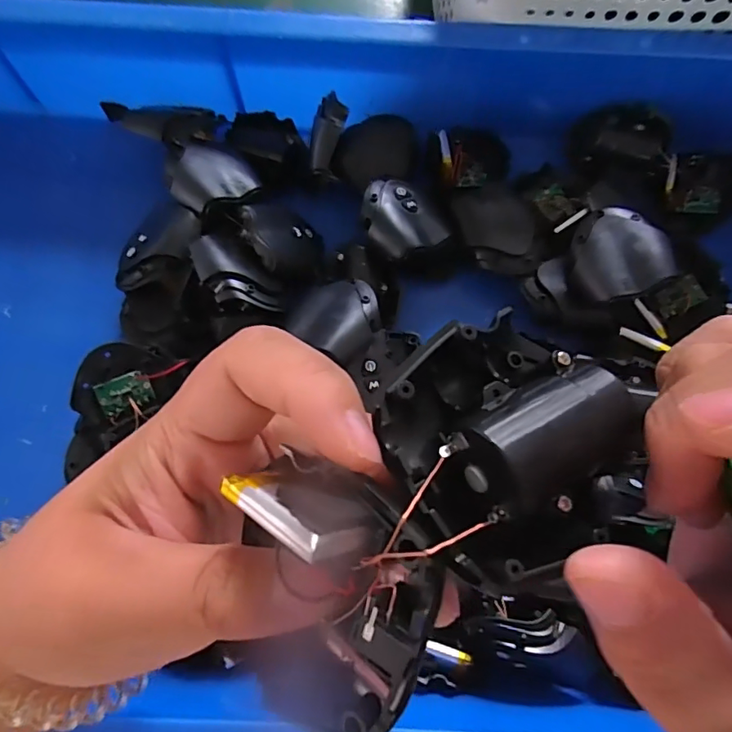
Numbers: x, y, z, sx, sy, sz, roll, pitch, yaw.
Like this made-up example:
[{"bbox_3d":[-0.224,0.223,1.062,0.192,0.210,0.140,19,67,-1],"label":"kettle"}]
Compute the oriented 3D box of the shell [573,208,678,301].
[{"bbox_3d":[0.147,-0.063,0.307,0.049,0.025,0.055,-19,67,17],"label":"shell"}]

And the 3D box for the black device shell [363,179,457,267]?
[{"bbox_3d":[0.022,-0.085,0.320,0.039,0.017,0.061,-42,81,-11],"label":"black device shell"}]

